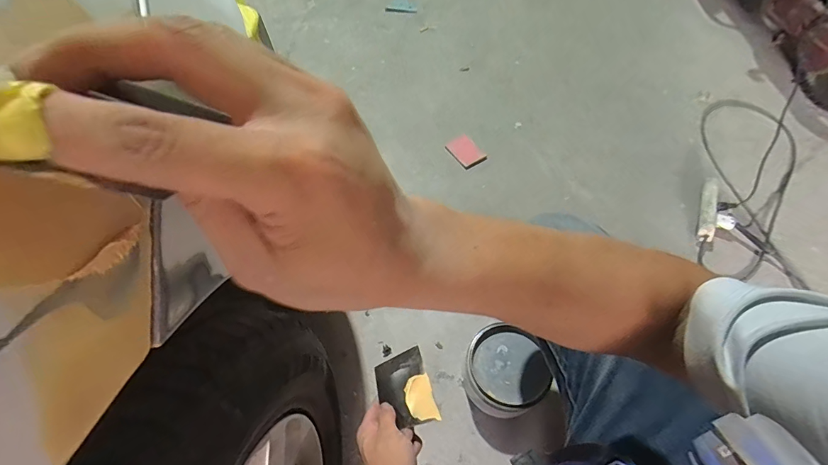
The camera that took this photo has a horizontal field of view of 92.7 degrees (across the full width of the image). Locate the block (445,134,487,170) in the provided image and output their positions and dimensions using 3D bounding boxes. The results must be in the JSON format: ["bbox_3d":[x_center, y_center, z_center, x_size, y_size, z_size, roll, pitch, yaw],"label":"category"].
[{"bbox_3d":[0.142,-0.224,1.087,0.075,0.019,0.109,-25,64,-13],"label":"block"}]

